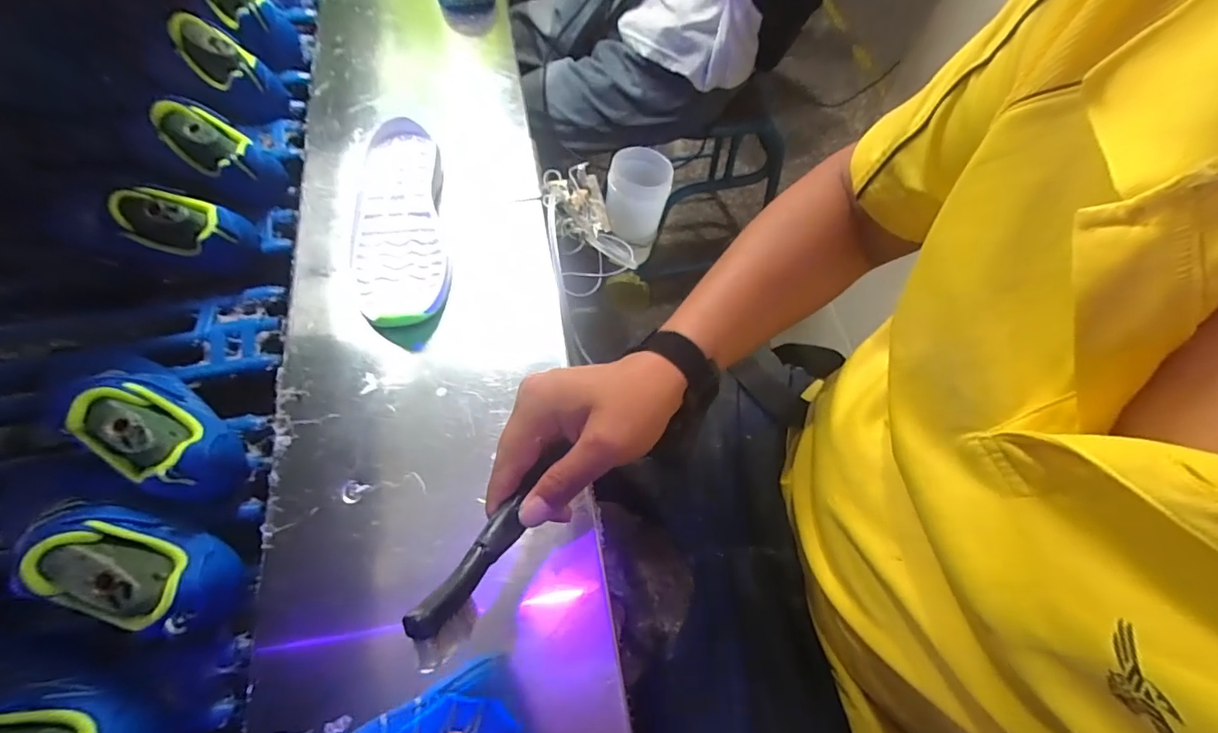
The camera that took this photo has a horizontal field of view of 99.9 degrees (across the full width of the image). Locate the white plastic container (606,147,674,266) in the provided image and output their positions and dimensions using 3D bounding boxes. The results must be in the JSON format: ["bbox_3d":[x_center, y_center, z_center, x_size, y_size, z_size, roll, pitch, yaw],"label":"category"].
[{"bbox_3d":[0.033,-0.197,0.608,0.068,0.108,0.073,10,63,2],"label":"white plastic container"}]

